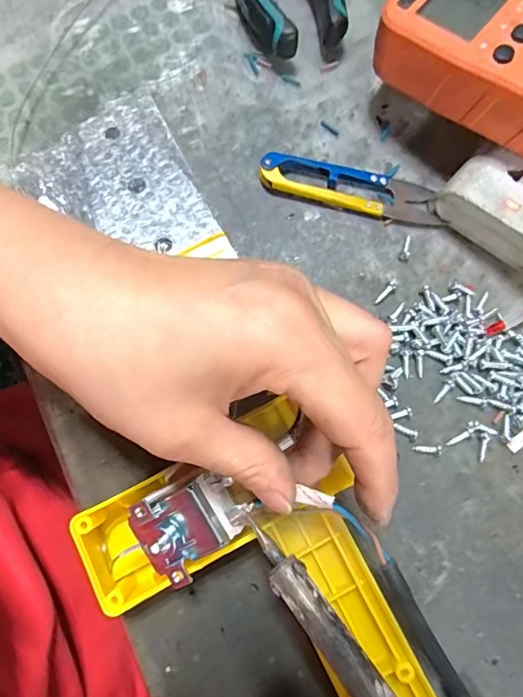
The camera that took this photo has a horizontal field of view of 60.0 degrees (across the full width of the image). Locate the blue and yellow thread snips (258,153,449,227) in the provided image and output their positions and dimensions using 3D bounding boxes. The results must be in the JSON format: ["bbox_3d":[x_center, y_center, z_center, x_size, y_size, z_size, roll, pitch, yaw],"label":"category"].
[{"bbox_3d":[0.048,-0.085,0.240,0.097,0.012,0.022,11,79,3],"label":"blue and yellow thread snips"}]

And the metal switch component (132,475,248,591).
[{"bbox_3d":[-0.027,0.068,0.176,0.039,0.012,0.033,-31,80,-5],"label":"metal switch component"}]

